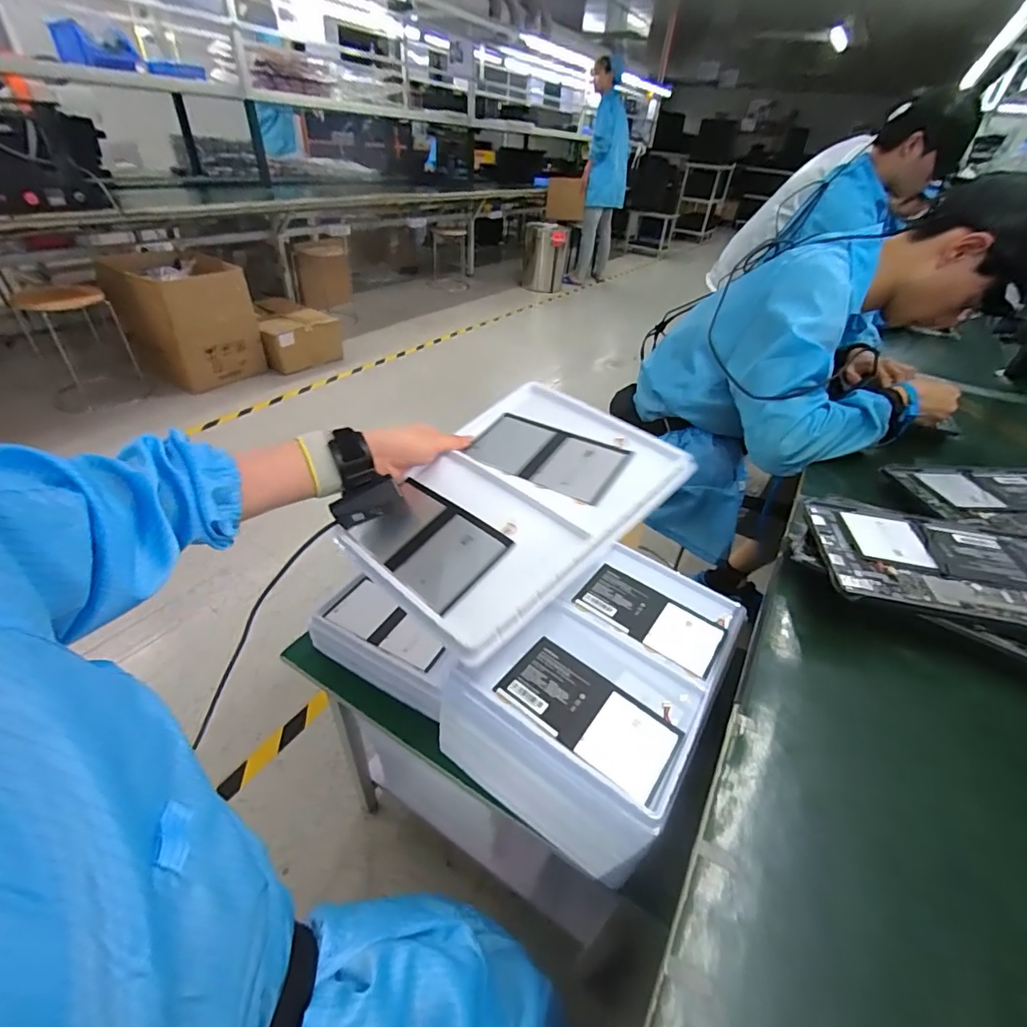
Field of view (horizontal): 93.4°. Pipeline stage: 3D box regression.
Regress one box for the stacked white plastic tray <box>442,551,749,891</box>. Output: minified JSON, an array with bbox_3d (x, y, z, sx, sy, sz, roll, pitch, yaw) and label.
[{"bbox_3d":[0.105,0.197,0.593,0.236,0.145,0.327,26,43,24],"label":"stacked white plastic tray"}]

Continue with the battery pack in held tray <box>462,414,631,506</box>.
[{"bbox_3d":[0.035,-0.065,0.545,0.169,0.009,0.089,21,53,26],"label":"battery pack in held tray"}]

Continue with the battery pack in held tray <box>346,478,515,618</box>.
[{"bbox_3d":[-0.085,0.029,0.477,0.164,0.020,0.090,29,66,40],"label":"battery pack in held tray"}]

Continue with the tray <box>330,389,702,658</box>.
[{"bbox_3d":[0.002,-0.017,0.513,0.240,0.034,0.324,31,56,34],"label":"tray"}]

